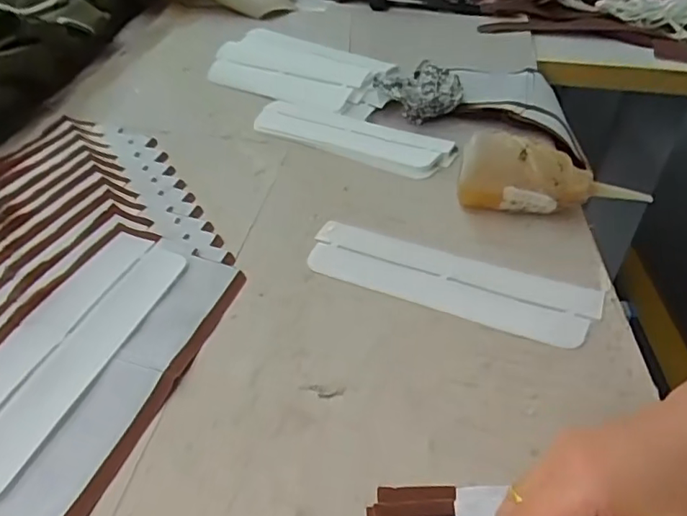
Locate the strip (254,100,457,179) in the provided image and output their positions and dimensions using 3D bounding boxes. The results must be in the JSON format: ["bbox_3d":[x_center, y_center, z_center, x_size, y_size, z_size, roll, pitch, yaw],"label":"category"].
[{"bbox_3d":[0.008,-0.134,0.602,0.219,0.014,0.079,19,41,20],"label":"strip"}]

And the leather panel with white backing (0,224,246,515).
[{"bbox_3d":[-0.165,0.062,0.357,0.126,0.011,0.238,12,39,11],"label":"leather panel with white backing"}]

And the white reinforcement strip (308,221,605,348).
[{"bbox_3d":[0.079,0.017,0.433,0.223,0.008,0.069,15,47,18],"label":"white reinforcement strip"}]

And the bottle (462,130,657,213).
[{"bbox_3d":[0.186,-0.065,0.489,0.163,0.069,0.043,6,38,3],"label":"bottle"}]

